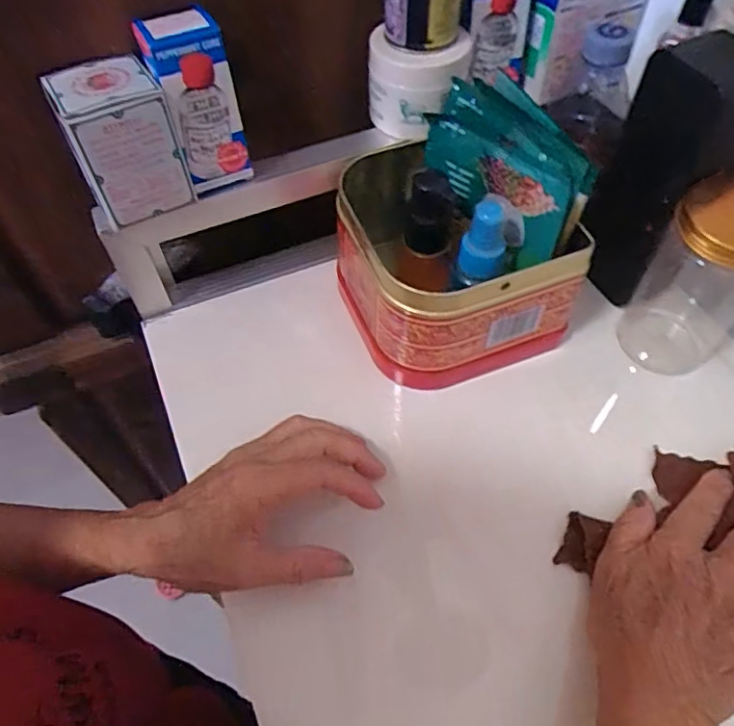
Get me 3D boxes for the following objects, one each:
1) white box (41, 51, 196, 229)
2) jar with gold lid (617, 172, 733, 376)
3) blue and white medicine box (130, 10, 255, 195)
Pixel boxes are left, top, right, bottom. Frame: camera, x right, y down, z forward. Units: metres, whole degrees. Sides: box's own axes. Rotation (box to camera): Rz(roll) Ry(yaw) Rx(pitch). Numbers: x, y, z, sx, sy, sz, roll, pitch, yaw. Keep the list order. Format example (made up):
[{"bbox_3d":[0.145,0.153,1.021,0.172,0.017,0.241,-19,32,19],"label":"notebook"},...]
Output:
[{"bbox_3d":[-0.151,-0.137,0.363,0.059,0.072,0.061,-28,59,-17],"label":"white box"},{"bbox_3d":[0.224,-0.055,0.394,0.062,0.115,0.071,38,64,24],"label":"jar with gold lid"},{"bbox_3d":[-0.105,-0.161,0.374,0.045,0.101,0.053,-16,56,-9],"label":"blue and white medicine box"}]

